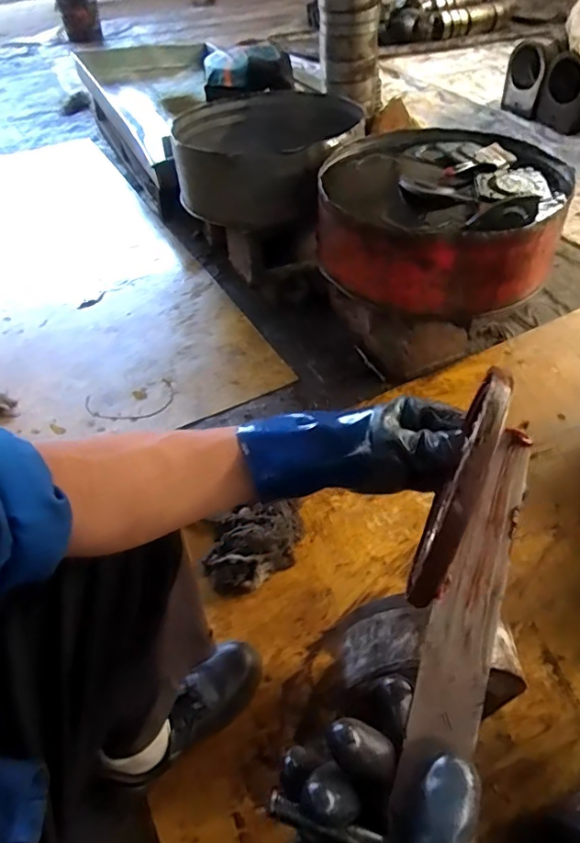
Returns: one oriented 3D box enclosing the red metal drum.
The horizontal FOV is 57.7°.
[{"bbox_3d":[0.330,-0.460,1.195,0.516,0.199,0.473,16,49,17],"label":"red metal drum"}]

